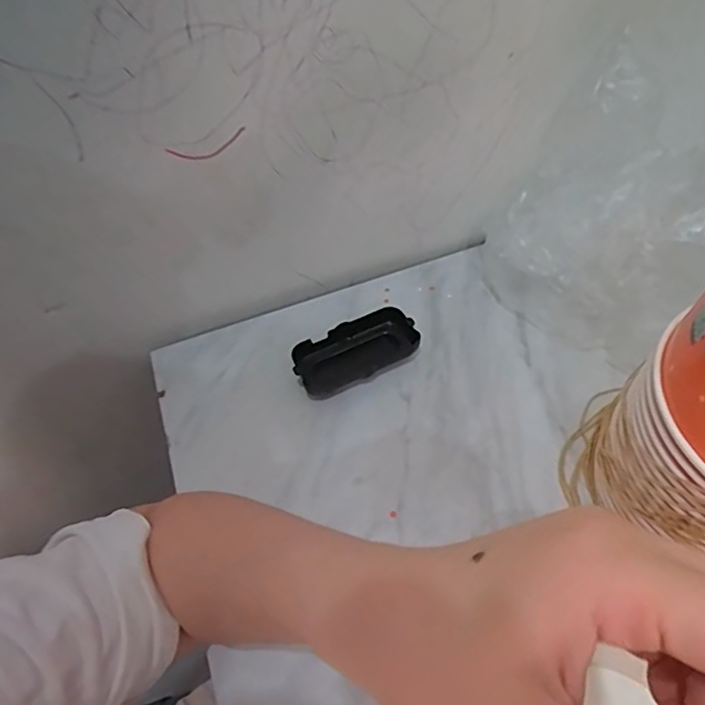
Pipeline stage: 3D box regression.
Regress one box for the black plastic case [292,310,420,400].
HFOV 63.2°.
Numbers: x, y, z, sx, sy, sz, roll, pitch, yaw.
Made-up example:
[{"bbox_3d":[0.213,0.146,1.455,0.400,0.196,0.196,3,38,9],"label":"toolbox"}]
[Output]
[{"bbox_3d":[0.001,-0.002,0.515,0.108,0.024,0.050,-24,55,-12],"label":"black plastic case"}]

